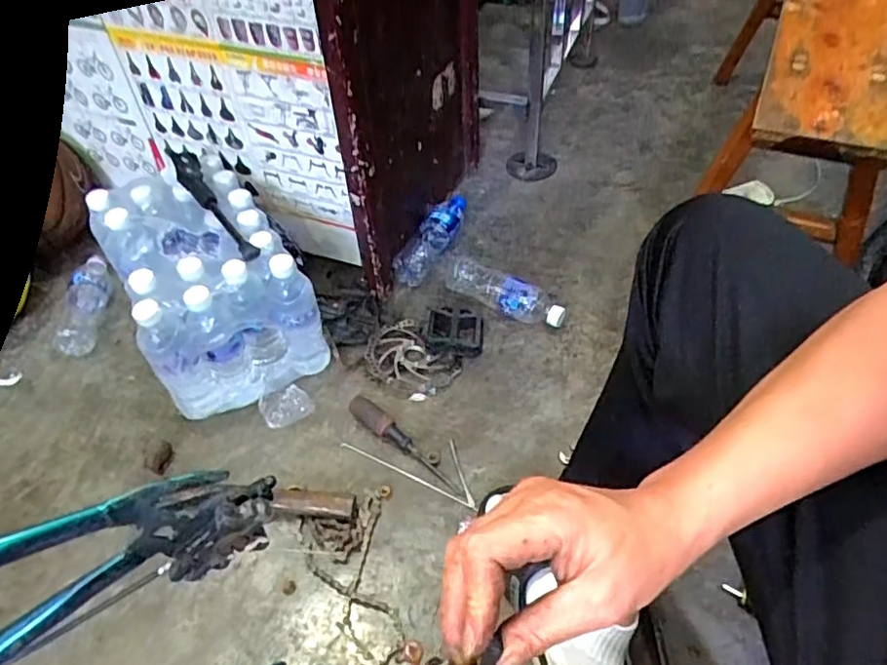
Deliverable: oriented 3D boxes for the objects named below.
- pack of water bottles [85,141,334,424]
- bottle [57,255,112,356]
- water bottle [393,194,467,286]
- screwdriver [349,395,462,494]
[{"bbox_3d":[-0.370,-0.083,0.962,0.226,0.220,0.344,-26,53,-19],"label":"pack of water bottles"},{"bbox_3d":[-0.613,-0.046,1.045,0.074,0.062,0.186,-5,49,-3],"label":"bottle"},{"bbox_3d":[-0.014,-0.174,1.138,0.051,0.058,0.233,19,52,17],"label":"water bottle"},{"bbox_3d":[-0.062,0.157,0.869,0.033,0.027,0.205,-36,57,-26],"label":"screwdriver"}]

